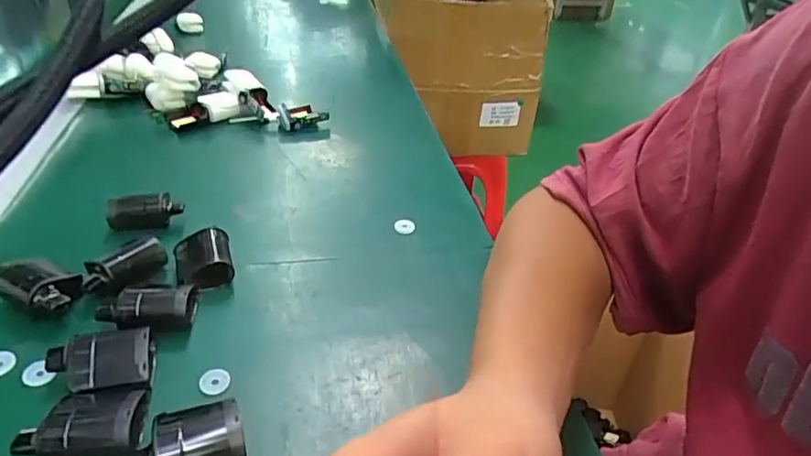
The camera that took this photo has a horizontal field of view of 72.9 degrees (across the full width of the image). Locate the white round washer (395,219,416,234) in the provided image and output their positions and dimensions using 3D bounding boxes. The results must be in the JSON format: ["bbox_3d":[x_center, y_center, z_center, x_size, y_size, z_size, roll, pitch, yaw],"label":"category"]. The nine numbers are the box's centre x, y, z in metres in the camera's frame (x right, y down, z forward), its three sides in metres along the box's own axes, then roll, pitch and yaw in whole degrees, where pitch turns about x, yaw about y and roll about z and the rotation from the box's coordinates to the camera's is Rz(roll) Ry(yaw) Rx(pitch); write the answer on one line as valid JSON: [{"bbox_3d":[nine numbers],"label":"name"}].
[{"bbox_3d":[-0.001,-0.002,0.470,0.017,0.005,0.017,4,35,-3],"label":"white round washer"}]

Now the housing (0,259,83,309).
[{"bbox_3d":[-0.245,0.039,0.363,0.053,0.024,0.028,8,35,3],"label":"housing"}]

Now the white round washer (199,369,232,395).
[{"bbox_3d":[-0.111,0.090,0.321,0.017,0.004,0.016,4,35,-3],"label":"white round washer"}]

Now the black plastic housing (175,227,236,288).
[{"bbox_3d":[-0.146,0.022,0.398,0.037,0.026,0.042,-11,38,-23],"label":"black plastic housing"}]

